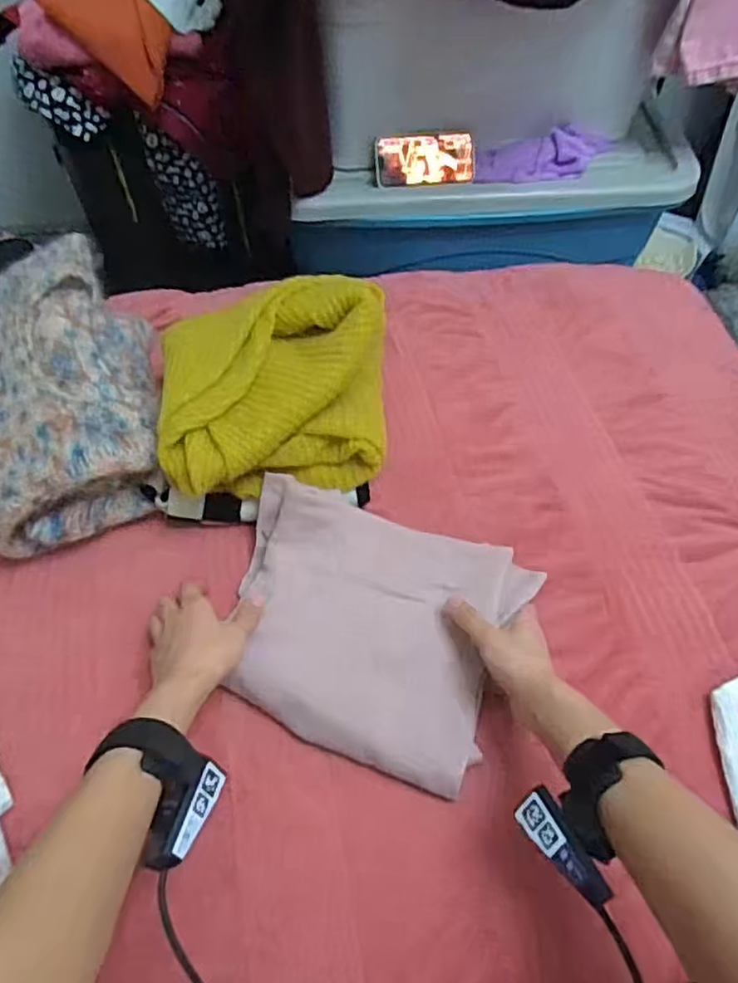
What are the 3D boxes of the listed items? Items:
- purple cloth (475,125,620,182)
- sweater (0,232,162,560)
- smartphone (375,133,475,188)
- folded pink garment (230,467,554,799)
[{"bbox_3d":[0.294,-0.562,1.058,0.233,0.041,0.093,-4,57,-2],"label":"purple cloth"},{"bbox_3d":[-0.324,-0.111,0.665,0.184,0.114,0.315,-17,58,-10],"label":"sweater"},{"bbox_3d":[0.091,-0.539,1.032,0.158,0.075,0.015,-5,19,-4],"label":"smartphone"},{"bbox_3d":[-0.005,0.114,0.567,0.253,0.052,0.210,18,59,12],"label":"folded pink garment"}]

